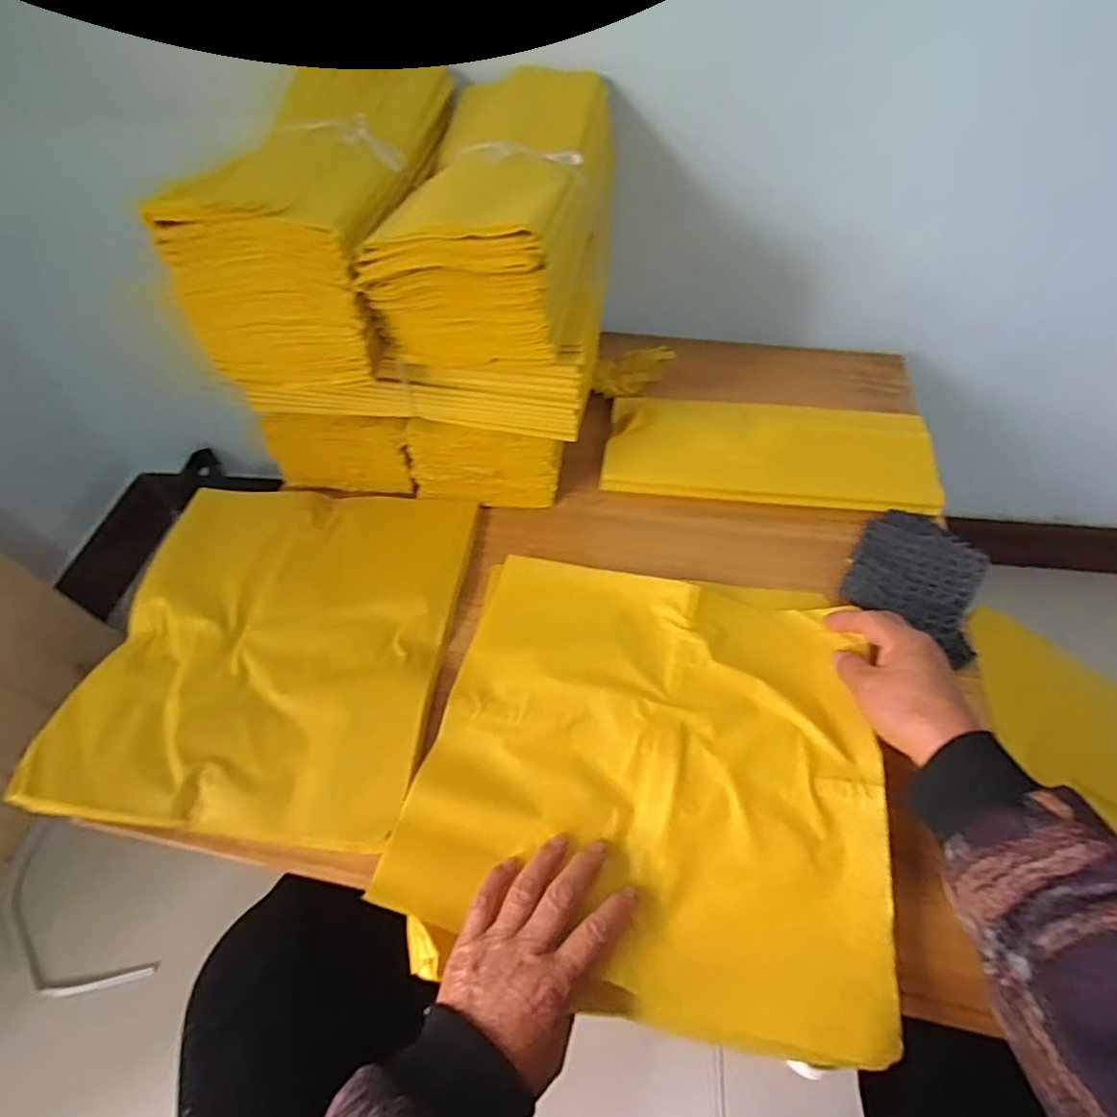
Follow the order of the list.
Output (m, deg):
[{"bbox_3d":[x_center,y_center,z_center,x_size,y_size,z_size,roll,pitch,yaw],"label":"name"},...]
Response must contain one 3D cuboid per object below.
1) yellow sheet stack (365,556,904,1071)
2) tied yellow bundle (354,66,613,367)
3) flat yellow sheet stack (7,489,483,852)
[{"bbox_3d":[0.063,0.141,0.420,0.306,0.023,0.300,9,55,9],"label":"yellow sheet stack"},{"bbox_3d":[-0.042,-0.308,0.509,0.144,0.103,0.316,7,55,7],"label":"tied yellow bundle"},{"bbox_3d":[-0.240,0.063,0.503,0.290,0.020,0.319,4,55,5],"label":"flat yellow sheet stack"}]

